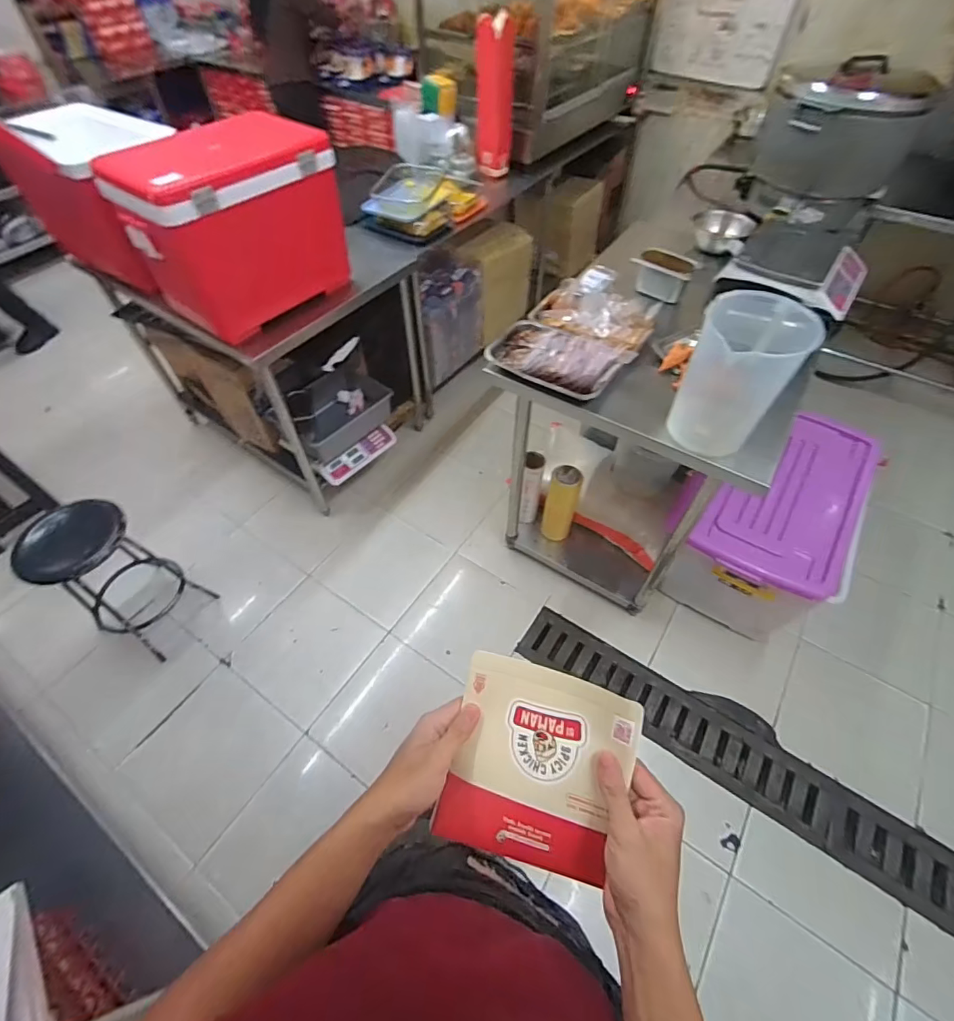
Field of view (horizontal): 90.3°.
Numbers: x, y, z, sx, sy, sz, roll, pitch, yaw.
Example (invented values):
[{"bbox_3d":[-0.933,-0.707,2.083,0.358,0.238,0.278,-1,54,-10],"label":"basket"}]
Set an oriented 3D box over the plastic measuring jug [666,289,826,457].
[{"bbox_3d":[0.533,-0.276,0.979,0.180,0.259,0.190,35,61,22],"label":"plastic measuring jug"}]

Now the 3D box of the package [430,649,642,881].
[{"bbox_3d":[0.054,0.245,0.452,0.161,0.015,0.179,13,86,19],"label":"package"}]

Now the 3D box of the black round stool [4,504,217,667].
[{"bbox_3d":[-1.118,0.207,1.477,0.296,0.500,0.273,21,57,14],"label":"black round stool"}]

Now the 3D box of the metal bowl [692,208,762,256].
[{"bbox_3d":[0.763,-0.875,1.505,0.191,0.088,0.191,0,54,0],"label":"metal bowl"}]

